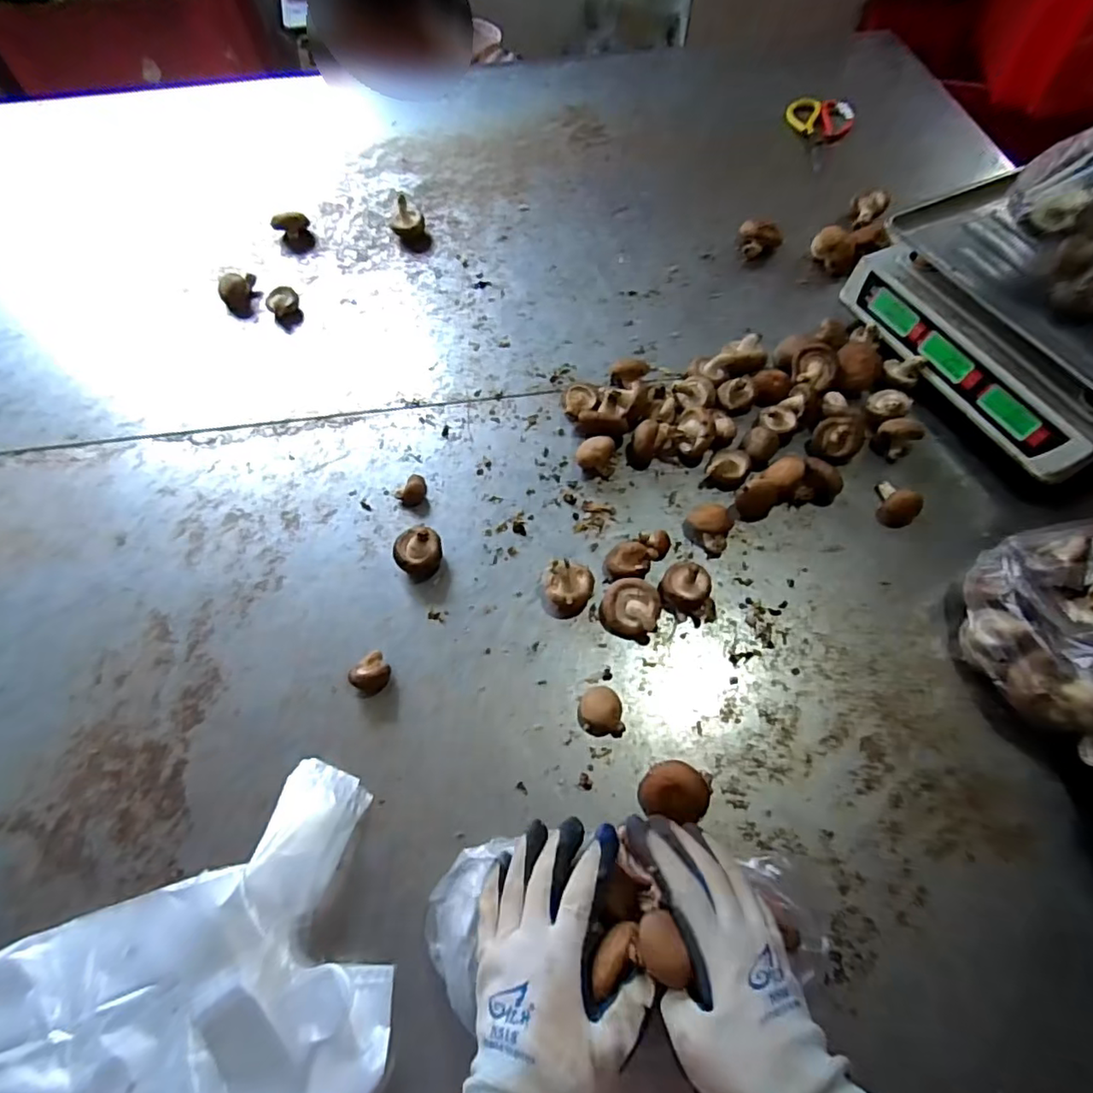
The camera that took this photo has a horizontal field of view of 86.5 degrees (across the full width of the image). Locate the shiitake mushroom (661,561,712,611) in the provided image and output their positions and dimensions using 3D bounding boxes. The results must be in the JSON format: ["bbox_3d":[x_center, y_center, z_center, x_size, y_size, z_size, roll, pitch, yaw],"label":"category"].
[{"bbox_3d":[0.131,0.035,0.541,0.045,0.040,0.042,17,63,12],"label":"shiitake mushroom"}]

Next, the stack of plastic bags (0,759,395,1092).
[{"bbox_3d":[-0.248,0.330,0.394,0.310,0.033,0.242,-26,63,-12],"label":"stack of plastic bags"}]

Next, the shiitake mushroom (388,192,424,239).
[{"bbox_3d":[-0.193,-0.457,0.807,0.042,0.042,0.043,-1,61,2],"label":"shiitake mushroom"}]

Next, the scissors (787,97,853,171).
[{"bbox_3d":[0.428,-0.654,0.921,0.102,0.013,0.206,15,62,10],"label":"scissors"}]

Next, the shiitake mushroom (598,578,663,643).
[{"bbox_3d":[0.079,0.057,0.541,0.053,0.025,0.050,23,64,14],"label":"shiitake mushroom"}]

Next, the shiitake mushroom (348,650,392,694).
[{"bbox_3d":[-0.157,0.114,0.519,0.033,0.023,0.029,-36,66,-17],"label":"shiitake mushroom"}]

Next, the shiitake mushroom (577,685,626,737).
[{"bbox_3d":[0.046,0.141,0.497,0.038,0.022,0.037,-1,61,2],"label":"shiitake mushroom"}]

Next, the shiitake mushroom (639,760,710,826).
[{"bbox_3d":[0.101,0.195,0.462,0.052,0.030,0.040,10,62,8],"label":"shiitake mushroom"}]

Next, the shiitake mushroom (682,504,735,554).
[{"bbox_3d":[0.158,-0.019,0.572,0.045,0.035,0.037,23,64,14],"label":"shiitake mushroom"}]

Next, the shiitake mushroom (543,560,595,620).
[{"bbox_3d":[0.021,0.038,0.540,0.046,0.044,0.043,-1,61,2],"label":"shiitake mushroom"}]

